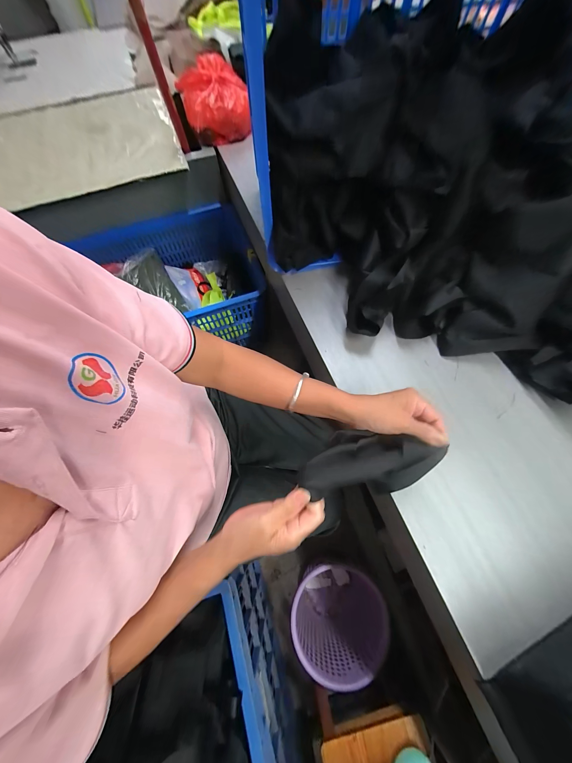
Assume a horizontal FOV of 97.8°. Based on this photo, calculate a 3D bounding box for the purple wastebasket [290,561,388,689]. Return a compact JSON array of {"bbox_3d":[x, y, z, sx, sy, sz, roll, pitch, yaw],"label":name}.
[{"bbox_3d":[0.141,0.732,0.812,0.245,0.291,0.227,0,70,1],"label":"purple wastebasket"}]

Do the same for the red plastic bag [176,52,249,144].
[{"bbox_3d":[-0.204,-0.801,0.714,0.182,0.102,0.198,-14,70,-4],"label":"red plastic bag"}]

